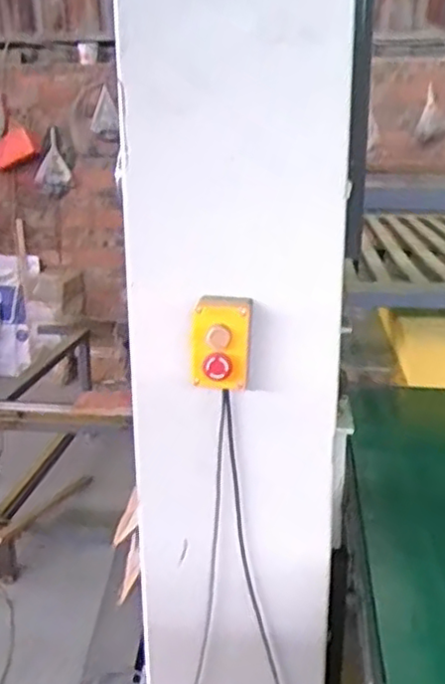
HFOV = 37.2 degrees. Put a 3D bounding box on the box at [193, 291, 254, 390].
[{"bbox_3d":[0.001,0.000,0.878,0.074,0.111,0.098,2,17,7],"label":"box"}]

